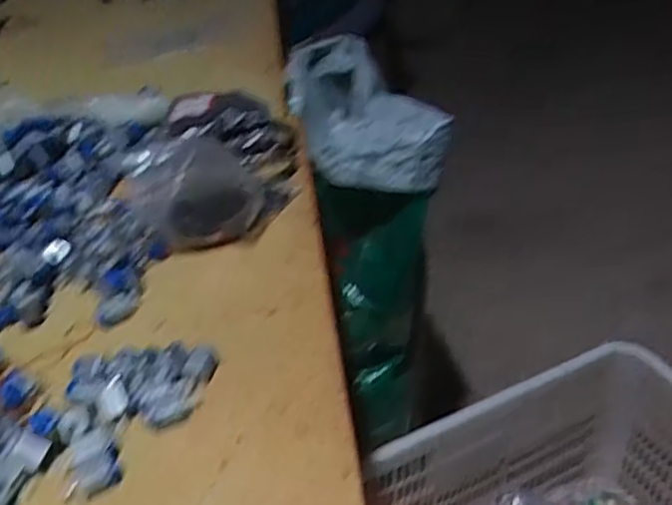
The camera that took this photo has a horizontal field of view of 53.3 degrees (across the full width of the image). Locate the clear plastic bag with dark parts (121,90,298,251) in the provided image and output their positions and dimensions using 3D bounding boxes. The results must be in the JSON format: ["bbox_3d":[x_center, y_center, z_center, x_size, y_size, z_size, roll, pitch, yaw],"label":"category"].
[{"bbox_3d":[-0.127,-0.109,0.695,0.162,0.080,0.275,-6,35,1],"label":"clear plastic bag with dark parts"}]

